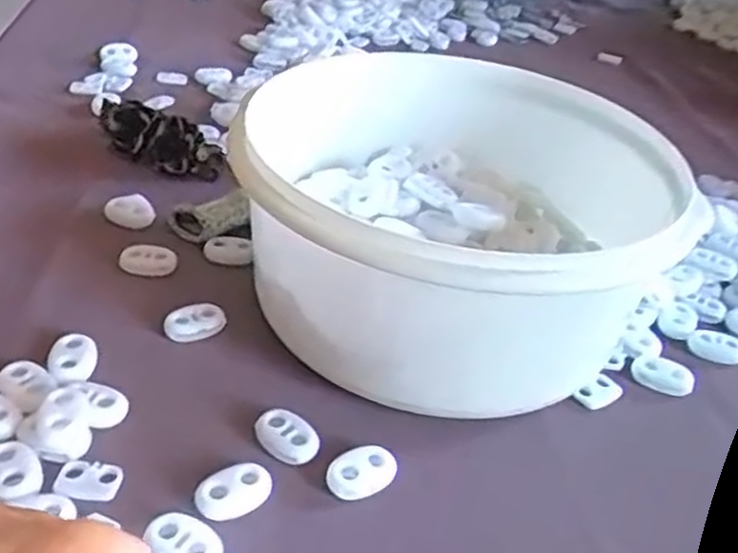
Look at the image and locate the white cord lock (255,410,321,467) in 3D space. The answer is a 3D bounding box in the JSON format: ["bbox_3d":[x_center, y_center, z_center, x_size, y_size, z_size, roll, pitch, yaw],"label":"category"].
[{"bbox_3d":[-0.027,0.051,0.239,0.022,0.005,0.015,31,42,29],"label":"white cord lock"}]

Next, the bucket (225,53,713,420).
[{"bbox_3d":[0.031,-0.017,0.283,0.151,0.076,0.151,5,36,-4],"label":"bucket"}]

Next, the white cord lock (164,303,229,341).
[{"bbox_3d":[-0.065,0.017,0.278,0.022,0.007,0.013,-12,41,-25],"label":"white cord lock"}]

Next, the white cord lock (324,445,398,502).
[{"bbox_3d":[-0.002,0.061,0.231,0.021,0.007,0.015,-19,44,-32],"label":"white cord lock"}]

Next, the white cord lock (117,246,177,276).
[{"bbox_3d":[-0.091,-0.006,0.306,0.023,0.008,0.009,1,37,-9],"label":"white cord lock"}]

